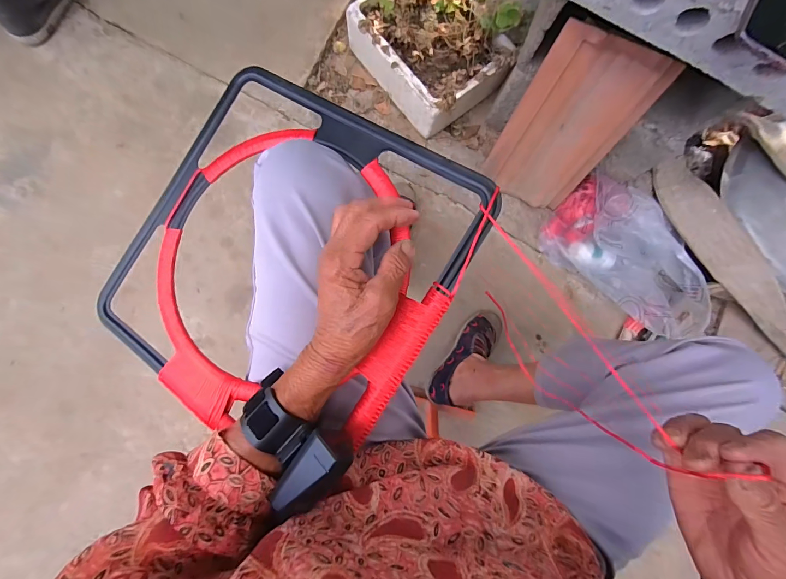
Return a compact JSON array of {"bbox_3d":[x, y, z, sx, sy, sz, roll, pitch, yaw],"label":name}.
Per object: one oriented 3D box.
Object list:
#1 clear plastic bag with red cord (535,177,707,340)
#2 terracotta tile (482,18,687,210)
[{"bbox_3d":[0.538,-0.097,0.766,0.350,0.153,0.253,41,87,0],"label":"clear plastic bag with red cord"},{"bbox_3d":[0.334,-0.305,0.682,0.205,0.336,0.025,17,57,-6],"label":"terracotta tile"}]

